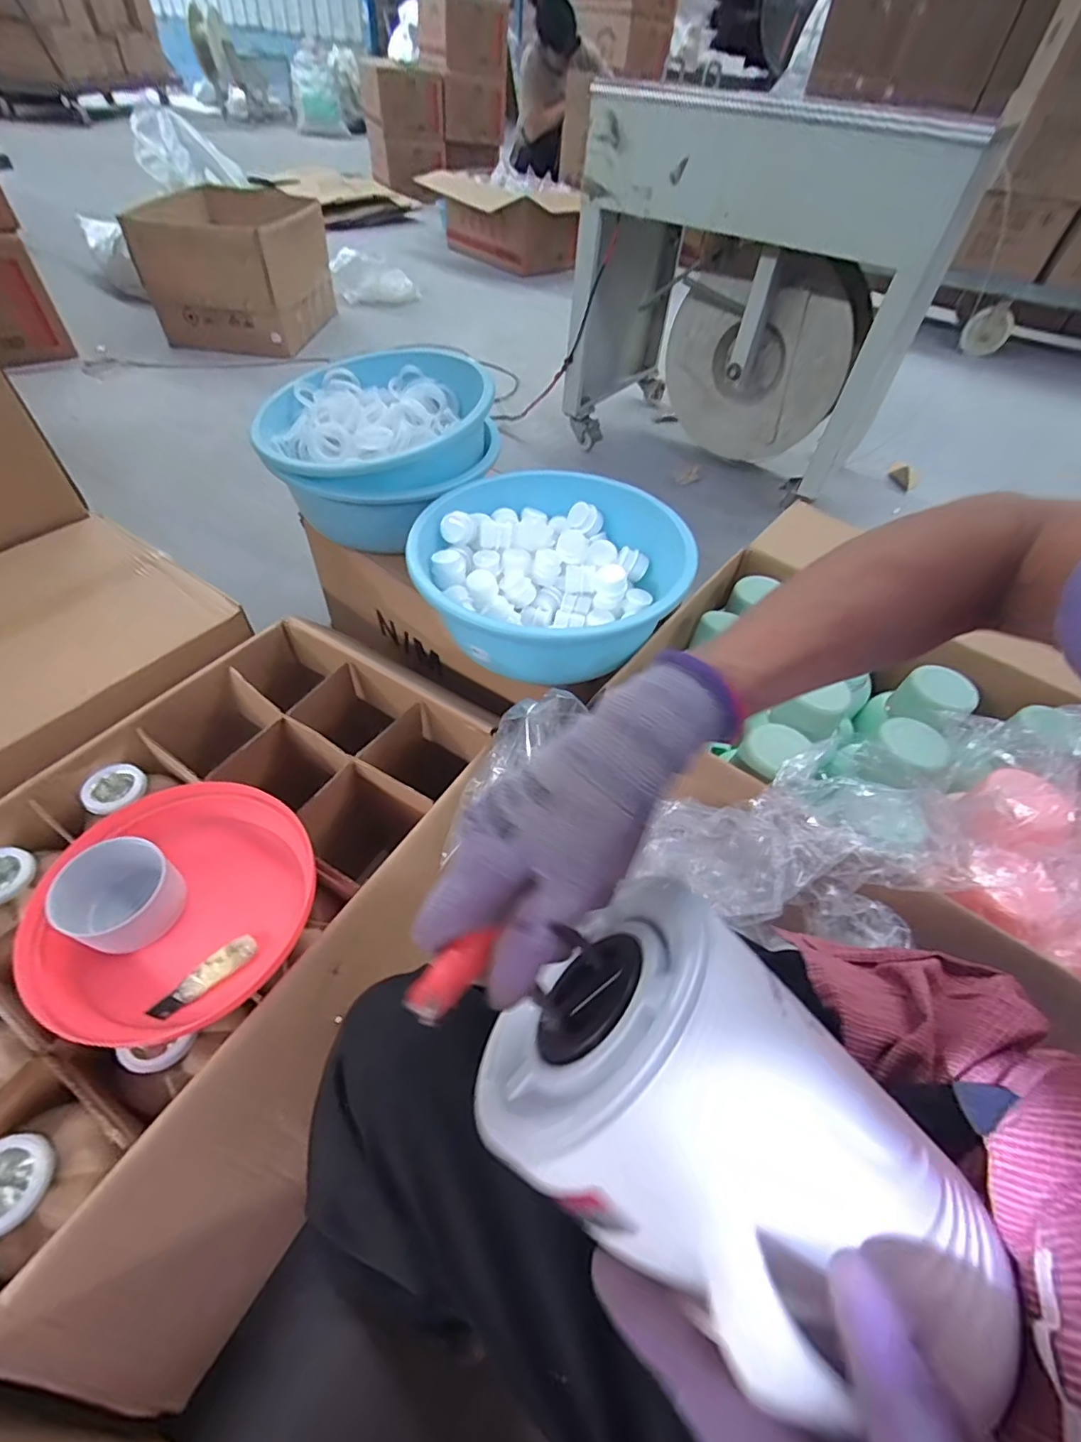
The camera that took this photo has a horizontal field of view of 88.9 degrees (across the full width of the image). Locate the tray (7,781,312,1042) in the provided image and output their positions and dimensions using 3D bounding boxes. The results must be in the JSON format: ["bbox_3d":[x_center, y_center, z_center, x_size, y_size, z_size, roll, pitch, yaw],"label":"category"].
[{"bbox_3d":[-0.331,0.164,0.507,0.221,0.044,0.207,9,56,-13],"label":"tray"}]

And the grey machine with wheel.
[{"bbox_3d":[0.494,-1.038,1.422,0.781,0.746,0.722,34,56,20],"label":"grey machine with wheel"}]

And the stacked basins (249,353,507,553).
[{"bbox_3d":[-0.251,-0.441,0.885,0.355,0.155,0.335,-6,52,-11],"label":"stacked basins"}]

